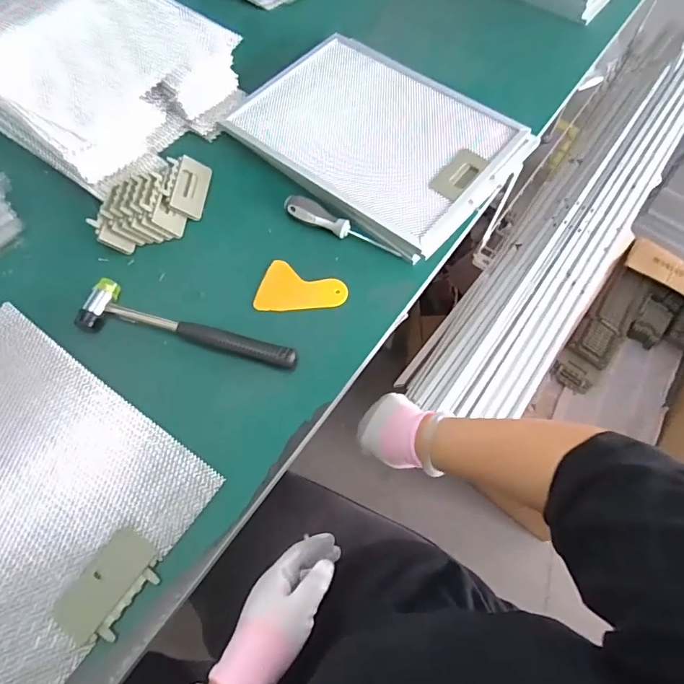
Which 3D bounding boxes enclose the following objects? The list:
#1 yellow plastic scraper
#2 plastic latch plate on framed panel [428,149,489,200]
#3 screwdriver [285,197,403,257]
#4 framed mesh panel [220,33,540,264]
[{"bbox_3d":[-0.046,-0.061,0.545,0.101,0.004,0.069,14,65,4],"label":"yellow plastic scraper"},{"bbox_3d":[0.150,-0.217,0.590,0.042,0.007,0.089,36,69,15],"label":"plastic latch plate on framed panel"},{"bbox_3d":[-0.001,-0.139,0.572,0.152,0.027,0.024,27,67,10],"label":"screwdriver"},{"bbox_3d":[0.044,-0.283,0.630,0.348,0.026,0.259,36,72,16],"label":"framed mesh panel"}]

